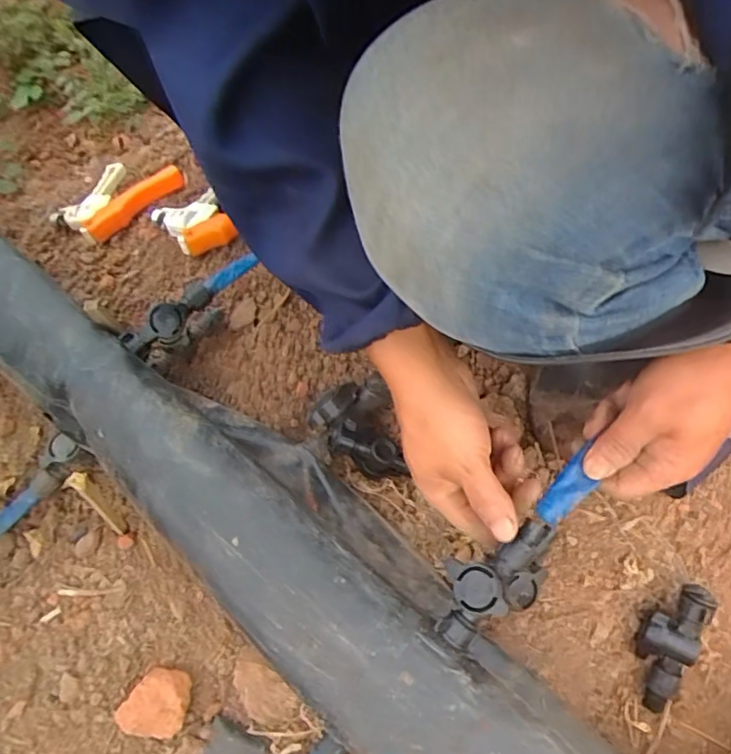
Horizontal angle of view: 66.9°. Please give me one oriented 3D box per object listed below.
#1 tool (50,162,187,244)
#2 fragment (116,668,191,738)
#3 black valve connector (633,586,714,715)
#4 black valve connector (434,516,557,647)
[{"bbox_3d":[-0.310,-0.232,0.691,0.108,0.034,0.150,31,67,17],"label":"tool"},{"bbox_3d":[-0.161,0.245,0.418,0.054,0.028,0.045,4,62,4],"label":"fragment"},{"bbox_3d":[0.231,0.205,0.429,0.034,0.037,0.101,22,98,13],"label":"black valve connector"},{"bbox_3d":[0.082,0.129,0.356,0.094,0.032,0.047,-42,68,-6],"label":"black valve connector"}]

